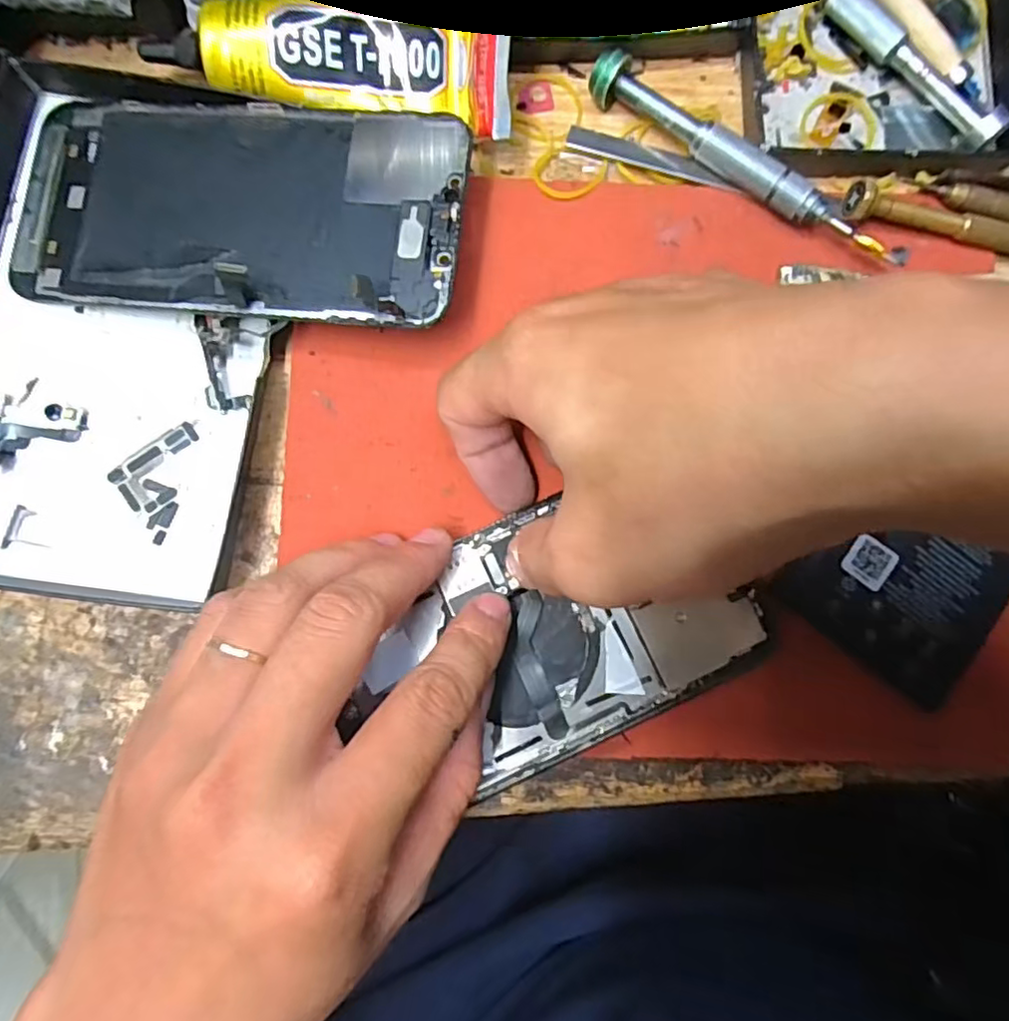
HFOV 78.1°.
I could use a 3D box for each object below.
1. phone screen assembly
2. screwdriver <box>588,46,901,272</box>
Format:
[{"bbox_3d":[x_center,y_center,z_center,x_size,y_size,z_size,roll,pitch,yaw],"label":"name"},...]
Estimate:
[{"bbox_3d":[-0.090,-0.102,0.208,0.152,0.009,0.071,6,84,6],"label":"phone screen assembly"},{"bbox_3d":[0.084,-0.125,0.220,0.121,0.015,0.015,35,84,2],"label":"screwdriver"}]

